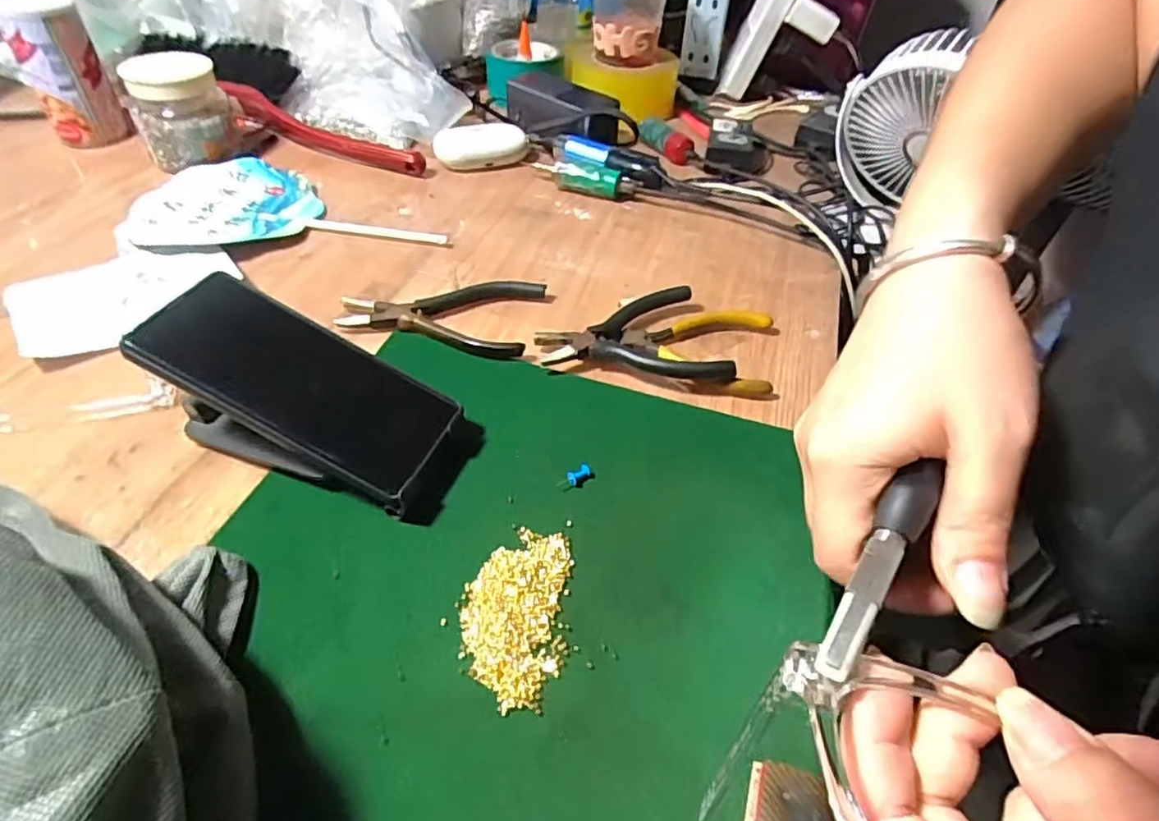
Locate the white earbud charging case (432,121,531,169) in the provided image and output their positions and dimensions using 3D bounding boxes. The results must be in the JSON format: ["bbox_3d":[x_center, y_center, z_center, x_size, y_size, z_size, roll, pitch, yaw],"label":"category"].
[{"bbox_3d":[-0.101,-0.275,0.646,0.095,0.028,0.048,-10,48,-13],"label":"white earbud charging case"}]

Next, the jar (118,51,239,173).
[{"bbox_3d":[-0.383,-0.287,0.601,0.084,0.086,0.066,-23,52,-24],"label":"jar"}]

